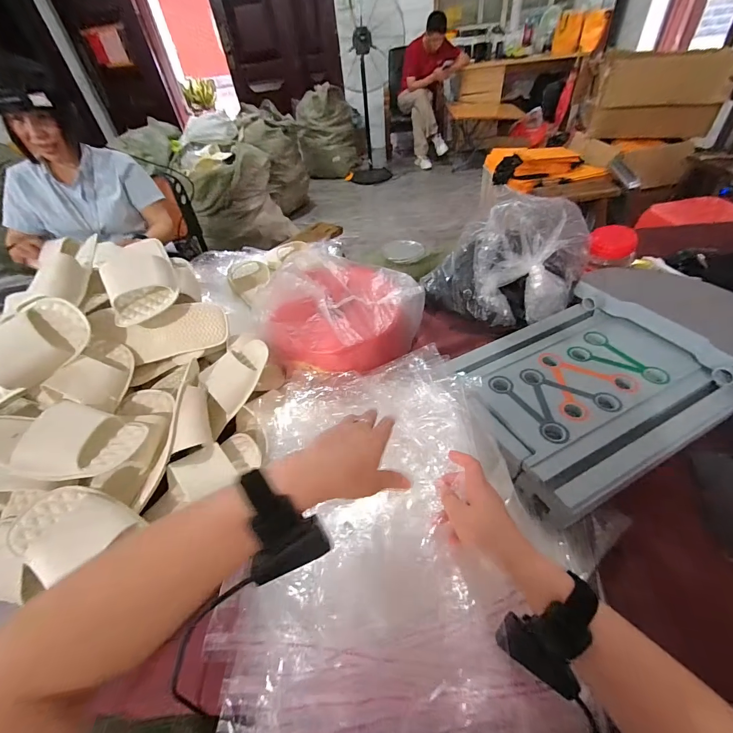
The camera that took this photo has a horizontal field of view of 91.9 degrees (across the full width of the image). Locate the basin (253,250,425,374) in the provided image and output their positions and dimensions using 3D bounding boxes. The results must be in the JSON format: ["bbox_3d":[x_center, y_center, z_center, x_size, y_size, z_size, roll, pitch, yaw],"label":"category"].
[{"bbox_3d":[-0.035,-0.120,0.695,0.270,0.140,0.277,-4,45,4],"label":"basin"}]

